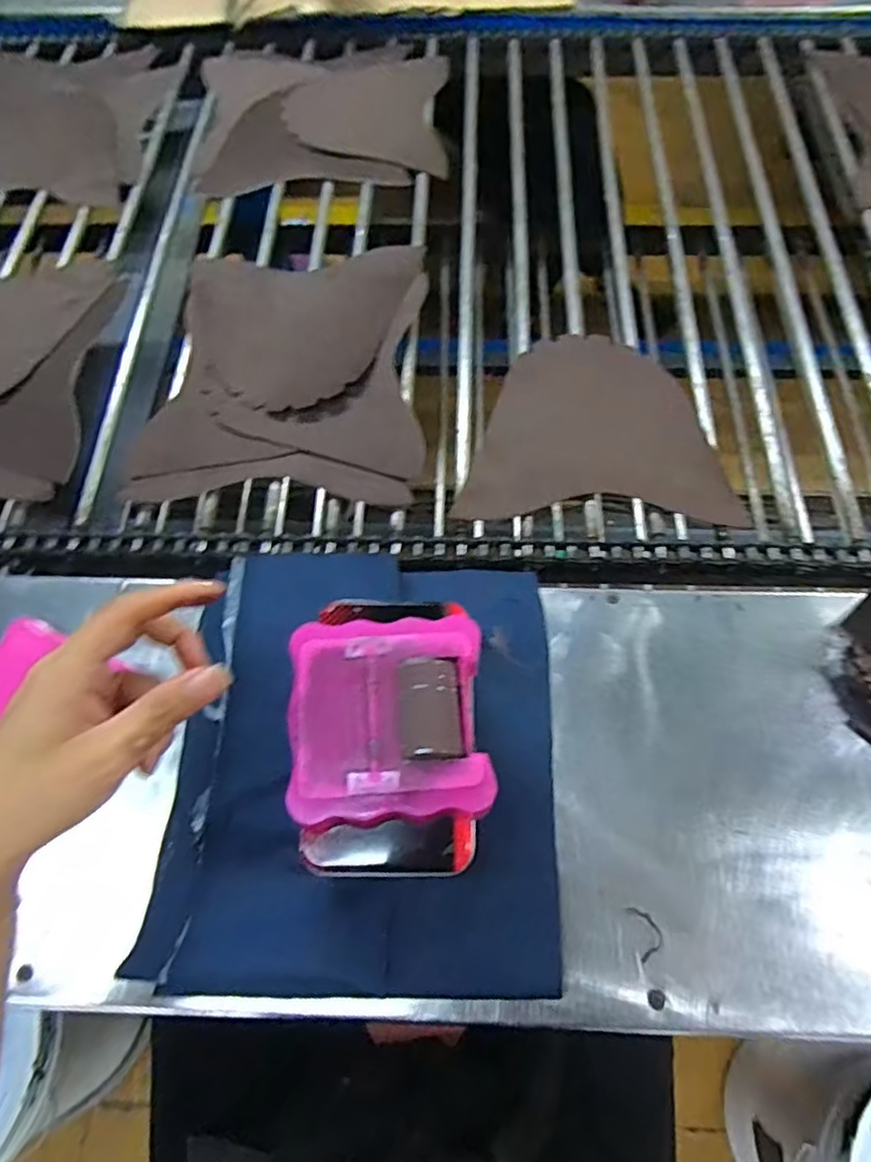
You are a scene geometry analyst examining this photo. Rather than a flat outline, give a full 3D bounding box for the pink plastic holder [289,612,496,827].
[{"bbox_3d":[-0.025,0.074,0.349,0.103,0.017,0.106,-4,65,0],"label":"pink plastic holder"}]

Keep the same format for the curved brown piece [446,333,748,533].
[{"bbox_3d":[0.148,-0.150,0.602,0.237,0.022,0.201,1,66,2],"label":"curved brown piece"}]

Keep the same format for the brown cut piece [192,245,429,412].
[{"bbox_3d":[-0.137,-0.265,0.660,0.232,0.018,0.216,-2,66,1],"label":"brown cut piece"}]

